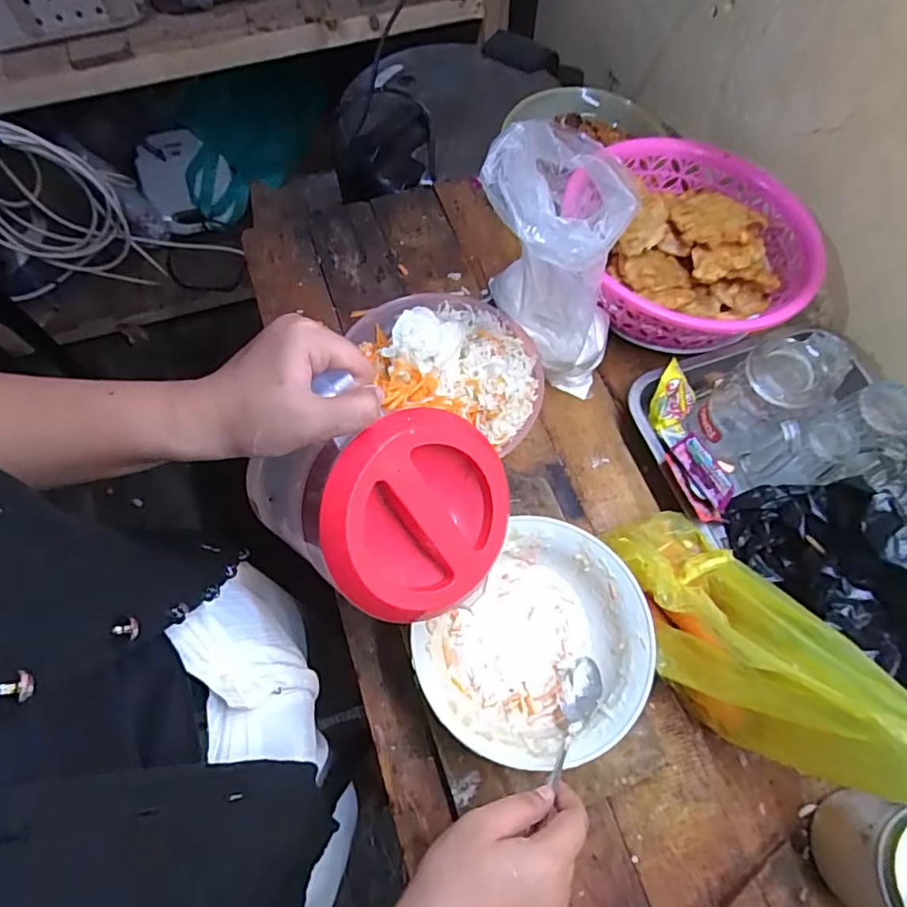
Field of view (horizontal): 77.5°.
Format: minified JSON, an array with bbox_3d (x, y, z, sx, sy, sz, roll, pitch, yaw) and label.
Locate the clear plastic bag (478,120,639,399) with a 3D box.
[{"bbox_3d":[0.094,-0.172,0.540,0.135,0.231,0.117,11,67,4],"label":"clear plastic bag"}]

